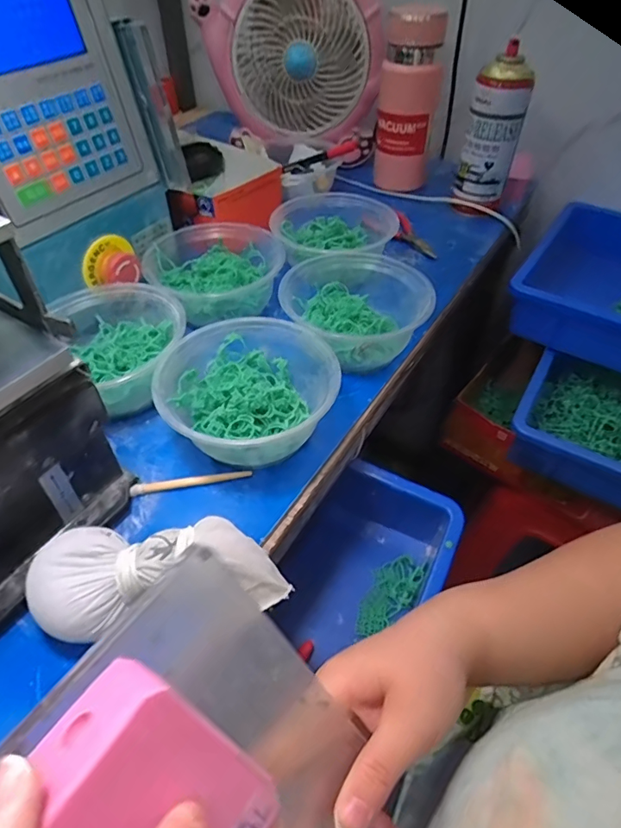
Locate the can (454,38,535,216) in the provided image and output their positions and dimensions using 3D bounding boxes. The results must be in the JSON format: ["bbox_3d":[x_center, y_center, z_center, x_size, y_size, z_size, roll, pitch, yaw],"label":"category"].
[{"bbox_3d":[0.219,-0.332,0.605,0.062,0.175,0.053,12,48,11],"label":"can"}]

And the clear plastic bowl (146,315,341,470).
[{"bbox_3d":[-0.049,-0.012,0.399,0.132,0.065,0.121,0,47,0],"label":"clear plastic bowl"}]

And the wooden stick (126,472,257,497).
[{"bbox_3d":[-0.089,0.052,0.376,0.088,0.008,0.008,-8,47,-8],"label":"wooden stick"}]

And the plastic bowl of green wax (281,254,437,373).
[{"bbox_3d":[0.040,-0.099,0.467,0.129,0.049,0.121,0,47,0],"label":"plastic bowl of green wax"}]

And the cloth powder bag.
[{"bbox_3d":[-0.090,0.096,0.307,0.148,0.047,0.068,-9,48,-9],"label":"cloth powder bag"}]

